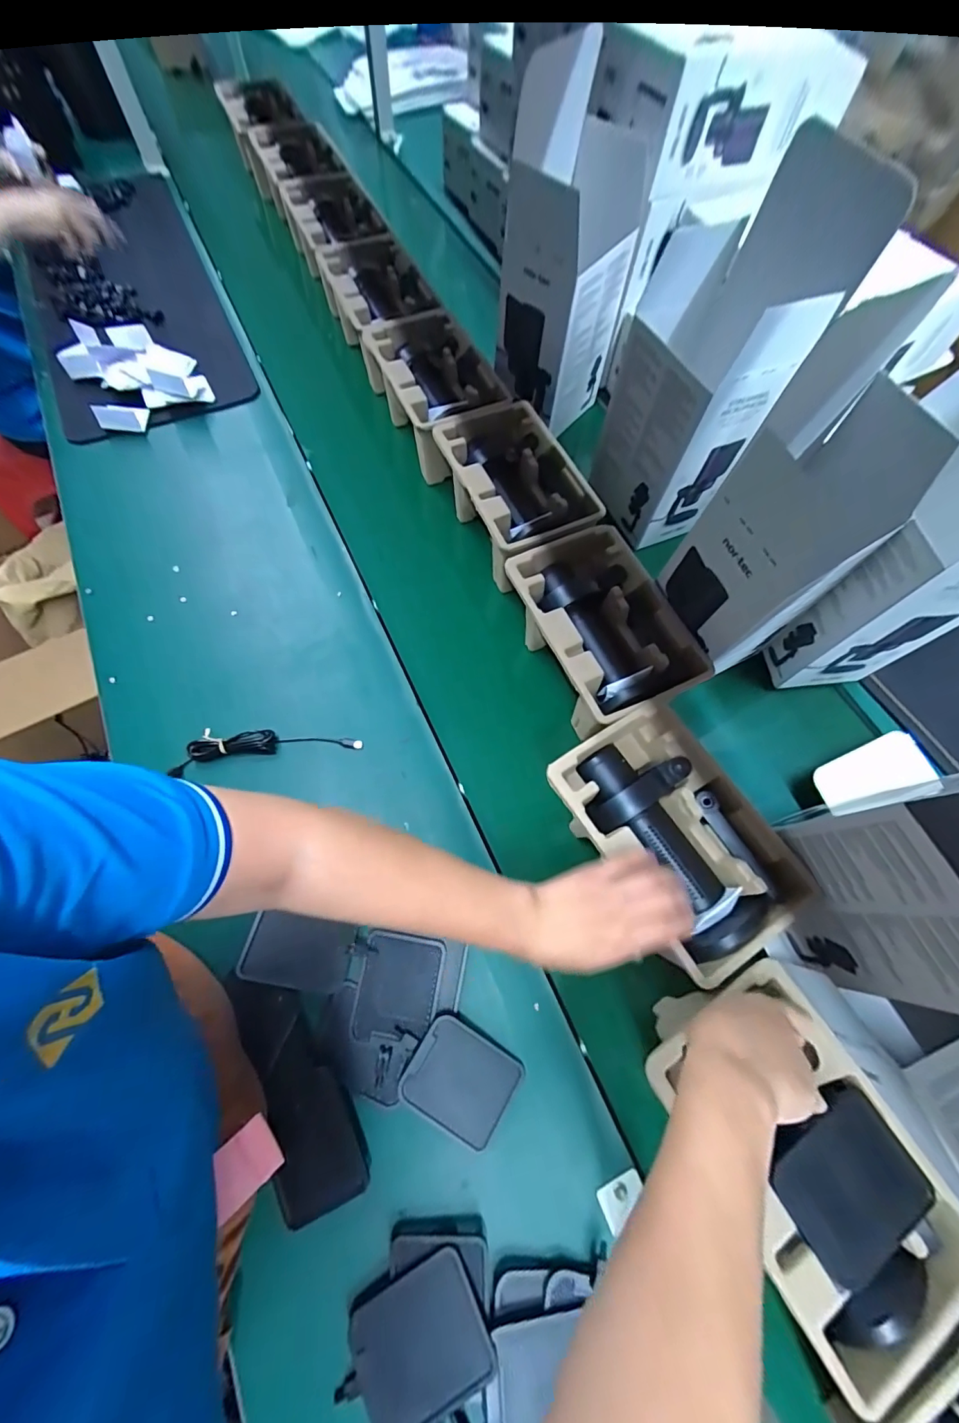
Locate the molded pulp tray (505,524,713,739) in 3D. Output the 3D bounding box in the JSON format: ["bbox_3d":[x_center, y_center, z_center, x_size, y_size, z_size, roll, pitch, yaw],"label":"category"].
[{"bbox_3d":[0.130,-0.094,0.534,0.156,0.063,0.227,-21,71,-11],"label":"molded pulp tray"}]

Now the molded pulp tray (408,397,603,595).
[{"bbox_3d":[0.038,-0.300,0.637,0.147,0.100,0.261,-25,72,-12],"label":"molded pulp tray"}]

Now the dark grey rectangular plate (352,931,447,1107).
[{"bbox_3d":[-0.082,0.292,0.444,0.075,0.010,0.130,10,69,1],"label":"dark grey rectangular plate"}]

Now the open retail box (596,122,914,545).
[{"bbox_3d":[0.255,-0.381,0.558,0.147,0.304,0.156,-15,70,-9],"label":"open retail box"}]

